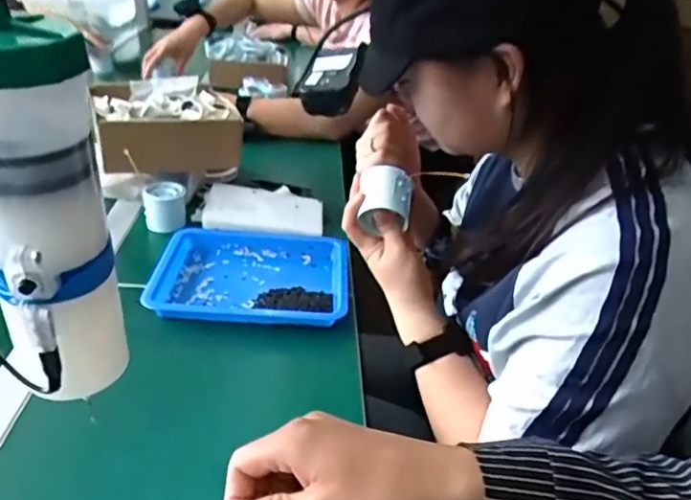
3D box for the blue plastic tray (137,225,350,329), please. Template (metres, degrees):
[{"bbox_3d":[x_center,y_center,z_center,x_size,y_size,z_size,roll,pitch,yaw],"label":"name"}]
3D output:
[{"bbox_3d":[-0.109,0.028,0.667,0.218,0.029,0.177,4,31,0],"label":"blue plastic tray"}]

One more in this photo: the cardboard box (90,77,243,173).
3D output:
[{"bbox_3d":[-0.268,-0.186,0.835,0.186,0.089,0.187,-10,34,-22],"label":"cardboard box"}]

